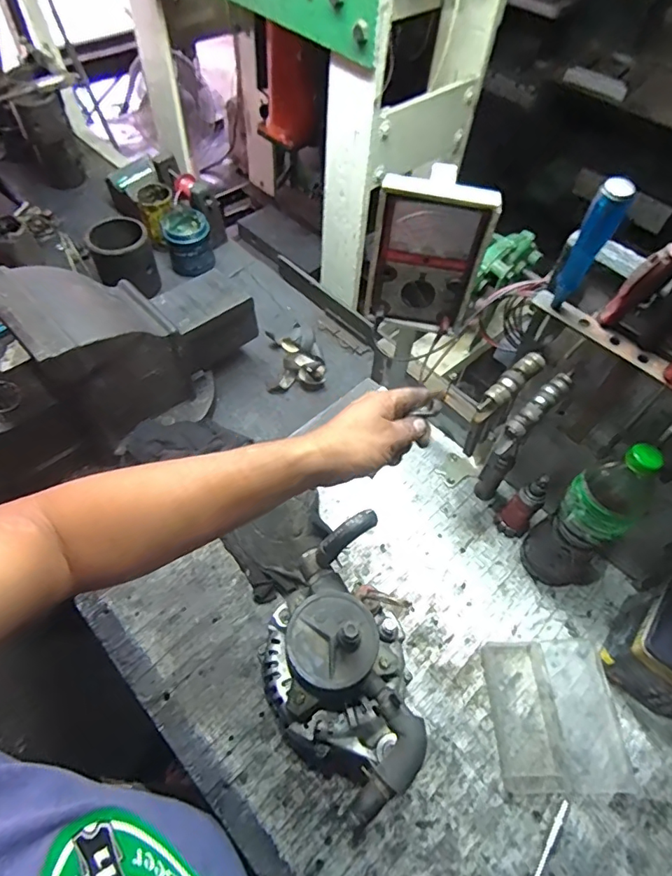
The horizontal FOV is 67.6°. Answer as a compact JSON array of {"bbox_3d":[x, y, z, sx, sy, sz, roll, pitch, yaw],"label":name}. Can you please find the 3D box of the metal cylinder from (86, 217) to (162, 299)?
[{"bbox_3d":[-0.406,-0.337,0.971,0.110,0.120,0.099,-16,59,-14],"label":"metal cylinder"}]

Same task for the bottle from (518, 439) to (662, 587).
[{"bbox_3d":[0.306,0.104,0.611,0.069,0.275,0.086,-30,62,-21],"label":"bottle"}]

